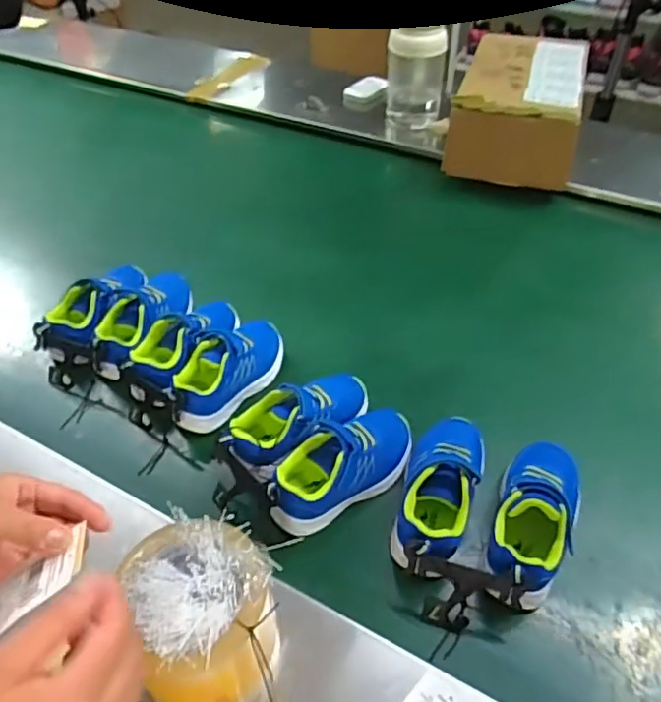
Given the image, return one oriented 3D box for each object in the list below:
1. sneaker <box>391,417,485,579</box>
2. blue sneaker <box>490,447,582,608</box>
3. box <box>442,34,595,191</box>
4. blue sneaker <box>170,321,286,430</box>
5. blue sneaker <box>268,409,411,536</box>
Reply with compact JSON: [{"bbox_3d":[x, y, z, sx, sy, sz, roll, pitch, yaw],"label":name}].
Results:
[{"bbox_3d":[0.106,0.131,0.572,0.070,0.063,0.176,12,49,11],"label":"sneaker"},{"bbox_3d":[0.189,0.156,0.554,0.071,0.088,0.156,20,51,18],"label":"blue sneaker"},{"bbox_3d":[0.330,-0.428,1.051,0.190,0.149,0.348,13,49,12],"label":"box"},{"bbox_3d":[-0.118,0.015,0.683,0.070,0.062,0.160,29,54,24],"label":"blue sneaker"},{"bbox_3d":[0.016,0.114,0.592,0.167,0.072,0.074,-25,52,-20],"label":"blue sneaker"}]

